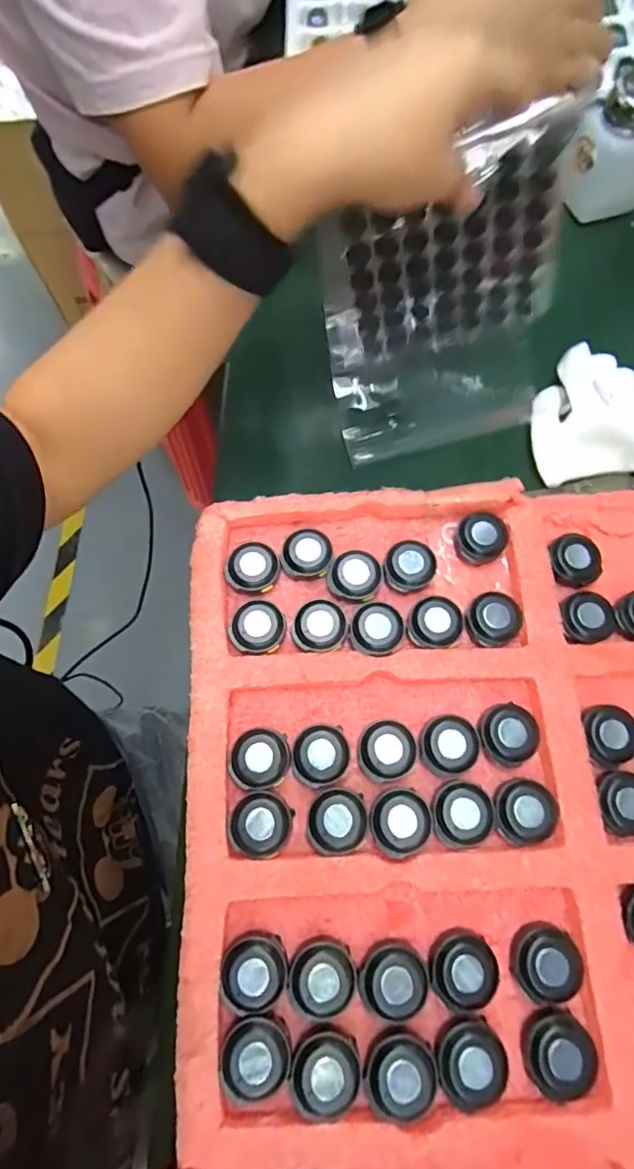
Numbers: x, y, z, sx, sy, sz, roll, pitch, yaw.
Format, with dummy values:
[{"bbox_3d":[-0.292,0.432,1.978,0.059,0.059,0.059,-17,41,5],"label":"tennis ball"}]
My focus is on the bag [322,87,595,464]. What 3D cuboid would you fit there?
[{"bbox_3d":[0.075,-0.160,0.337,0.137,0.184,0.028,-14,56,5],"label":"bag"}]

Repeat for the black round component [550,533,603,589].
[{"bbox_3d":[0.146,-0.013,0.308,0.025,0.011,0.029,-8,70,-2],"label":"black round component"}]

